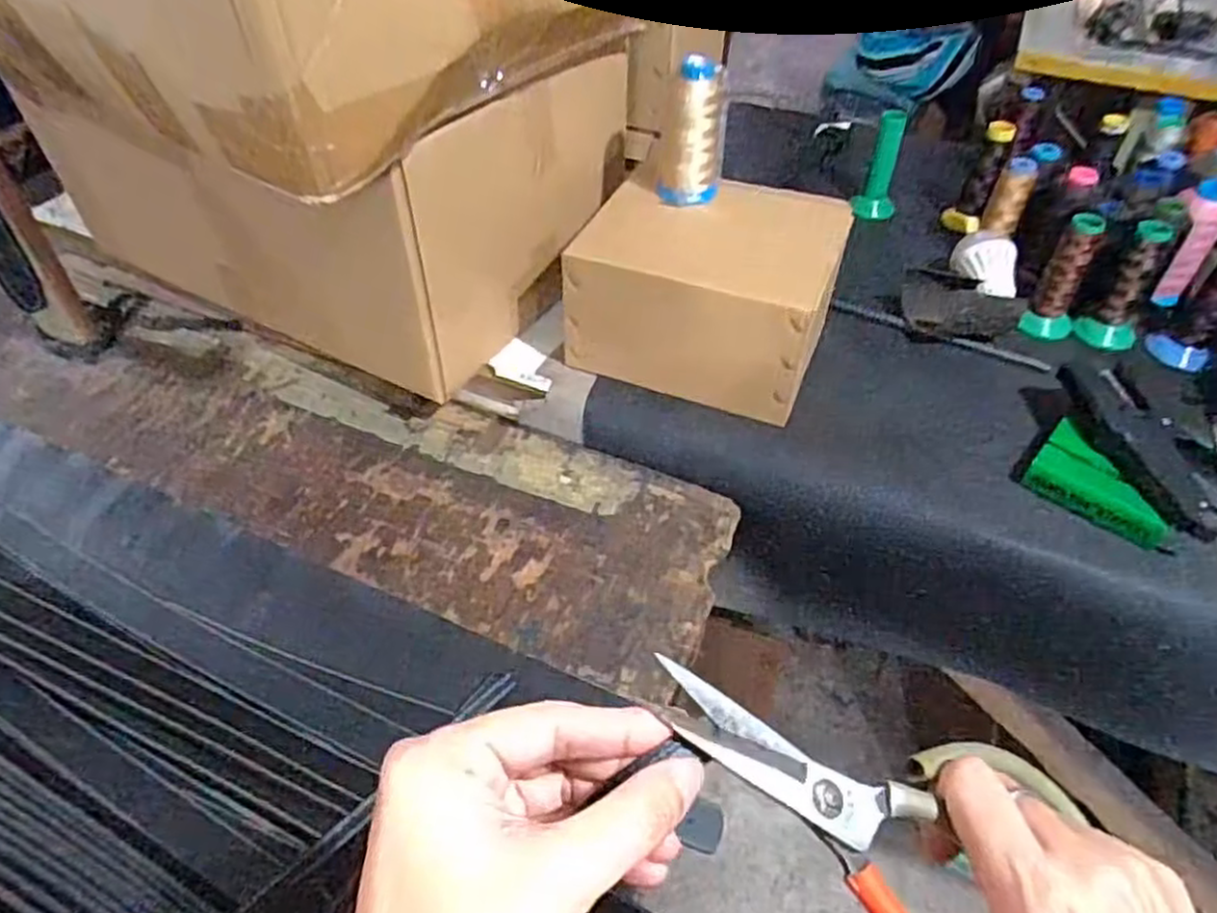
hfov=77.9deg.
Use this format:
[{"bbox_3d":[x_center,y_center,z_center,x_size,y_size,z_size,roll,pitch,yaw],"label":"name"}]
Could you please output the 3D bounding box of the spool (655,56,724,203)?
[{"bbox_3d":[0.081,-0.312,0.727,0.059,0.120,0.058,7,47,6],"label":"spool"}]

